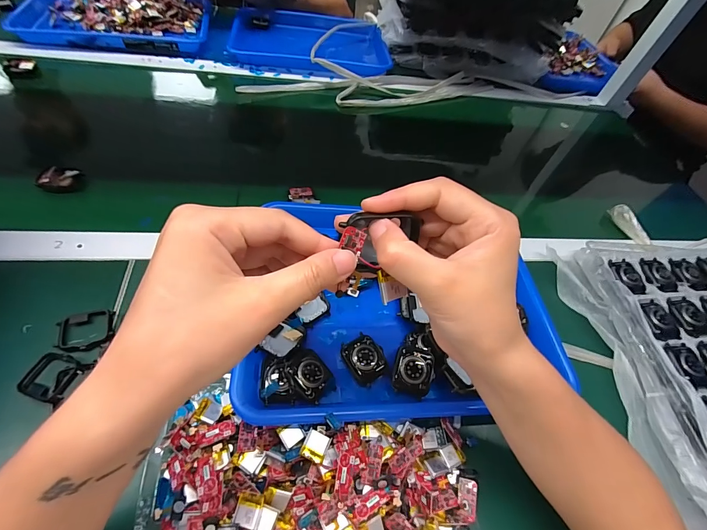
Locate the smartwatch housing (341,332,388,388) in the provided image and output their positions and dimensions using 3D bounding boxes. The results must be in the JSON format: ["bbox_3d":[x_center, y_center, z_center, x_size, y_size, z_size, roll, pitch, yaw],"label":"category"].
[{"bbox_3d":[0.011,0.090,0.327,0.037,0.012,0.044,-26,62,-26],"label":"smartwatch housing"}]

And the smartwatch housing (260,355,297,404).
[{"bbox_3d":[-0.067,0.101,0.301,0.030,0.015,0.042,-2,55,-12],"label":"smartwatch housing"}]

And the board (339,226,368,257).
[{"bbox_3d":[0.000,-0.014,0.183,0.016,0.004,0.012,26,80,-33],"label":"board"}]

